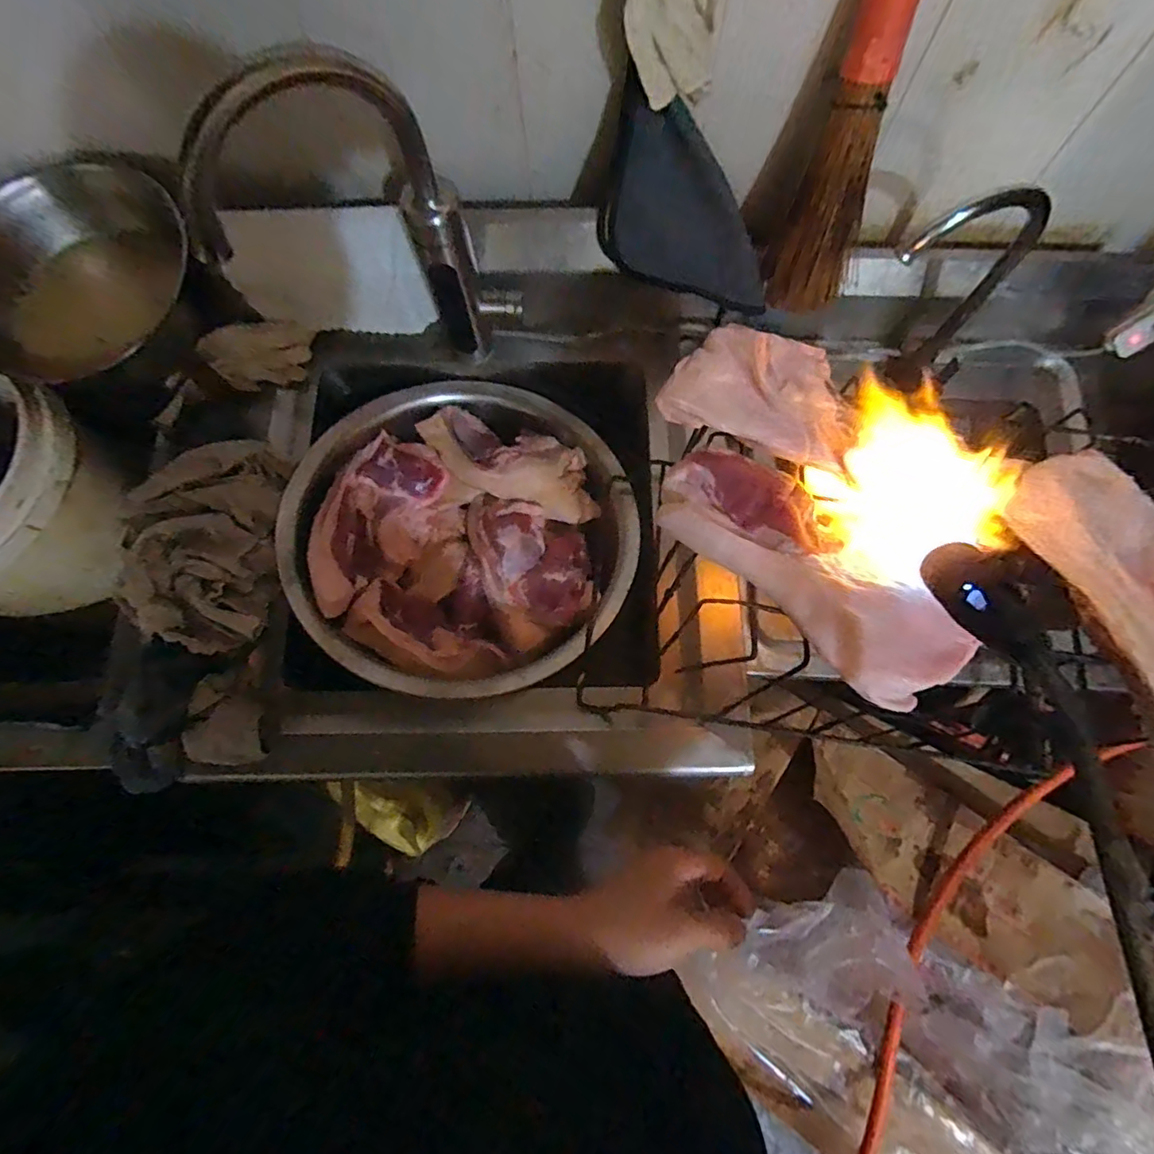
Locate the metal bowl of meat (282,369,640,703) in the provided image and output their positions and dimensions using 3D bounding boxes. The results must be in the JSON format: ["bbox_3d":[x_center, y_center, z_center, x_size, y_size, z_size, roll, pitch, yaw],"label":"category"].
[{"bbox_3d":[-0.141,-0.059,0.702,0.385,0.108,0.418,-27,75,-6],"label":"metal bowl of meat"}]

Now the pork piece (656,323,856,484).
[{"bbox_3d":[0.140,-0.138,0.411,0.136,0.033,0.095,21,76,7],"label":"pork piece"}]

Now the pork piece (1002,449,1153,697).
[{"bbox_3d":[0.384,0.018,0.376,0.085,0.037,0.228,-21,75,-5],"label":"pork piece"}]

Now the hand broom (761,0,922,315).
[{"bbox_3d":[0.259,-0.432,0.561,0.097,0.324,0.061,6,49,3],"label":"hand broom"}]

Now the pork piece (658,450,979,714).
[{"bbox_3d":[0.152,-0.012,0.391,0.091,0.050,0.225,-43,78,-10],"label":"pork piece"}]

